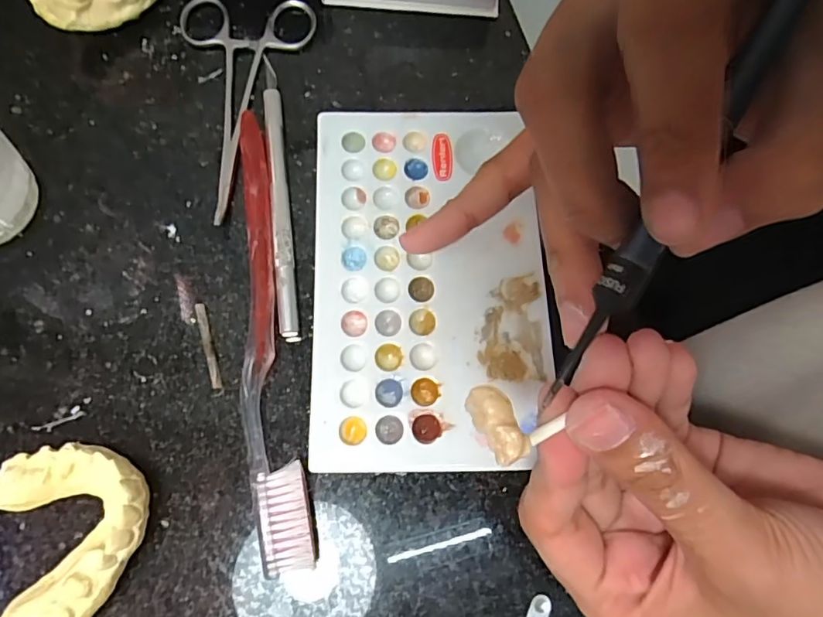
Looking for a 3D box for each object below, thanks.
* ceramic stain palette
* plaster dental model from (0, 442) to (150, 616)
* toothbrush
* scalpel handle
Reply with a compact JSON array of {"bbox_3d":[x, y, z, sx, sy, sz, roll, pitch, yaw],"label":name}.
[{"bbox_3d":[0.006,-0.013,0.216,0.091,0.012,0.151,-2,73,-3],"label":"ceramic stain palette"},{"bbox_3d":[-0.116,0.075,0.181,0.050,0.019,0.060,-22,75,-9],"label":"plaster dental model"},{"bbox_3d":[-0.060,0.004,0.209,0.020,0.012,0.186,-10,74,-5],"label":"toothbrush"},{"bbox_3d":[-0.058,-0.053,0.228,0.008,0.007,0.136,-7,73,-4],"label":"scalpel handle"}]

